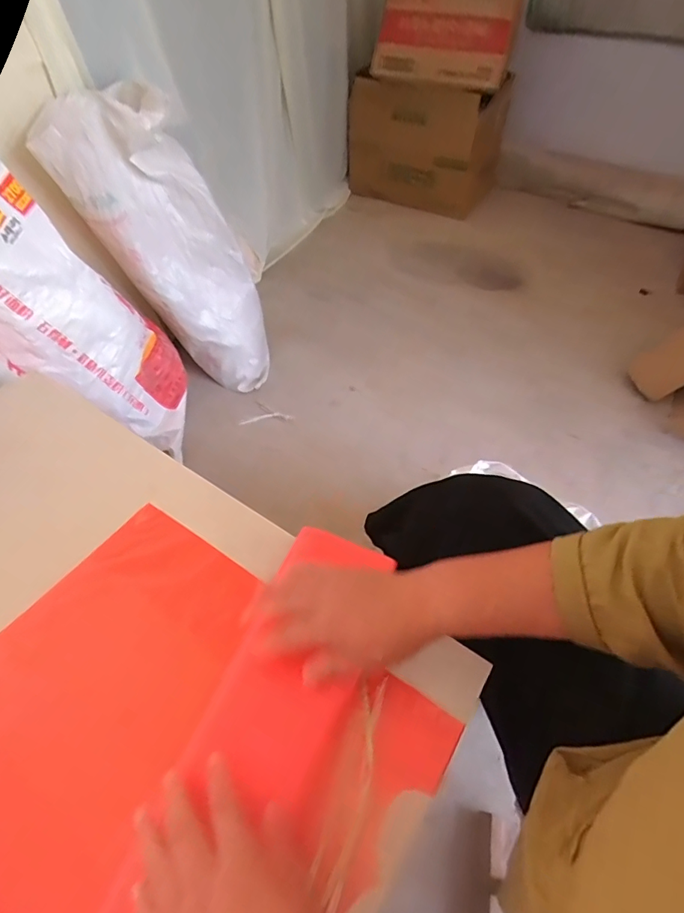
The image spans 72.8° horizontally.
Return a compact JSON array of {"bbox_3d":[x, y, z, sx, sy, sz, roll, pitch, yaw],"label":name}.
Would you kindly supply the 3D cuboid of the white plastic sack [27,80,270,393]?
[{"bbox_3d":[-0.385,-0.433,1.084,0.308,0.660,0.205,7,52,7],"label":"white plastic sack"}]

